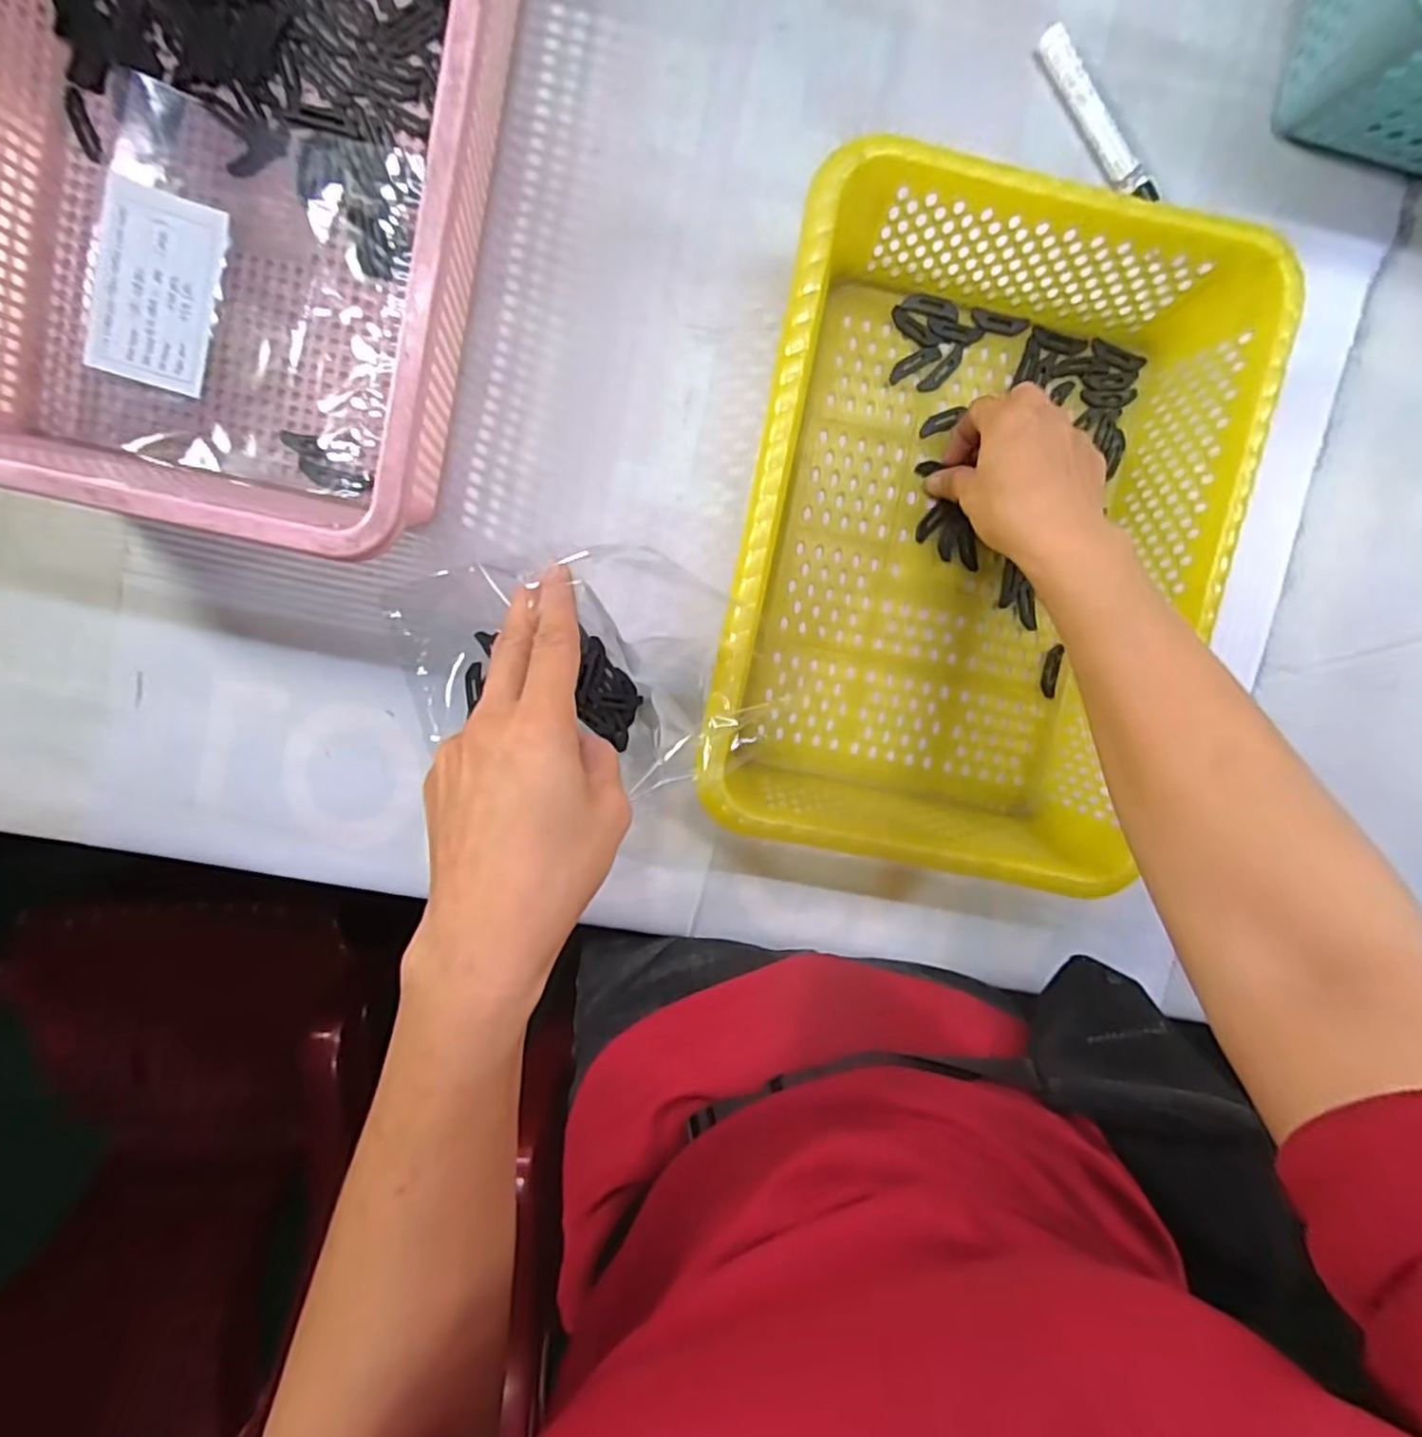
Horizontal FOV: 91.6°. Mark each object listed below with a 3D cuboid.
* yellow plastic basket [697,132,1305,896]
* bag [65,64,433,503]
[{"bbox_3d":[0.142,-0.096,0.398,0.246,0.095,0.339,11,97,-3],"label":"yellow plastic basket"},{"bbox_3d":[-0.282,-0.248,0.407,0.191,0.009,0.199,13,95,-6],"label":"bag"}]

